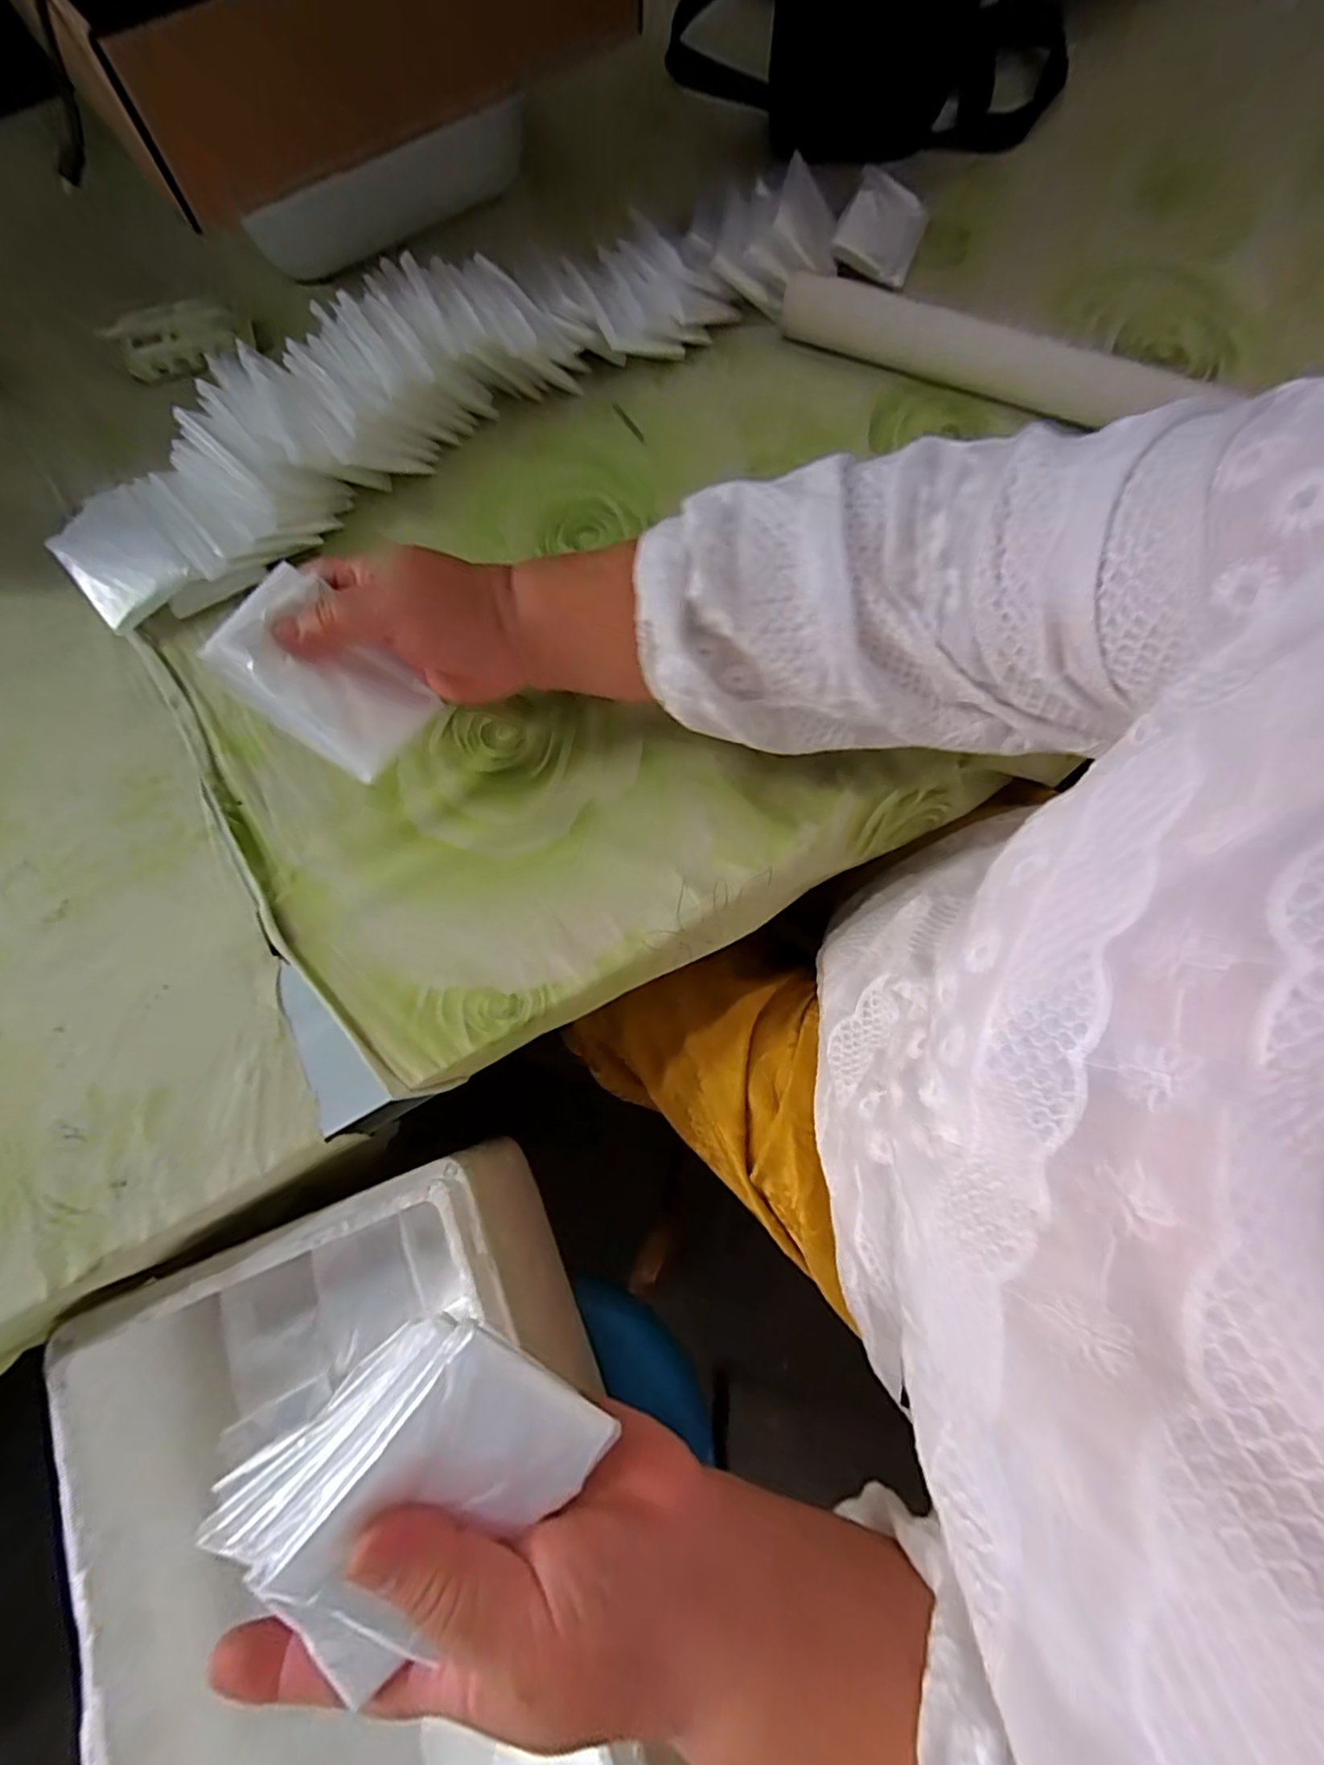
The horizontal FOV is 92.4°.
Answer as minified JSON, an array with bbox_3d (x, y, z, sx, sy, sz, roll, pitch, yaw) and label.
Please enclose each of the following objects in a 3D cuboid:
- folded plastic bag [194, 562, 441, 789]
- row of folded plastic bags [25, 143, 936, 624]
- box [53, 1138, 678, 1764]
[{"bbox_3d":[-0.171,-0.104,0.325,0.094,0.008,0.066,44,68,-24],"label":"folded plastic bag"},{"bbox_3d":[-0.097,-0.384,0.453,0.680,0.054,0.139,-30,79,-7],"label":"row of folded plastic bags"},{"bbox_3d":[-0.172,0.402,0.382,0.265,0.138,0.400,-23,75,-5],"label":"box"}]

